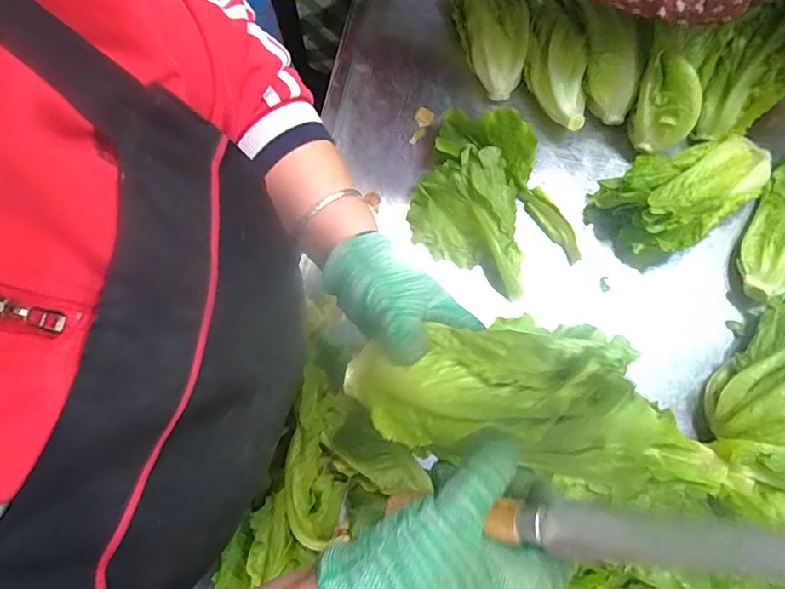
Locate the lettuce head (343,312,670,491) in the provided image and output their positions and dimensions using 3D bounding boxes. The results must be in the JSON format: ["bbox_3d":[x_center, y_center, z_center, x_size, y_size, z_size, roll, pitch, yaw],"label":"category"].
[{"bbox_3d":[0.046,0.053,0.274,0.171,0.066,0.076,2,74,28],"label":"lettuce head"}]

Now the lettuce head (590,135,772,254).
[{"bbox_3d":[0.287,-0.103,0.484,0.178,0.052,0.102,-28,77,-6],"label":"lettuce head"}]

